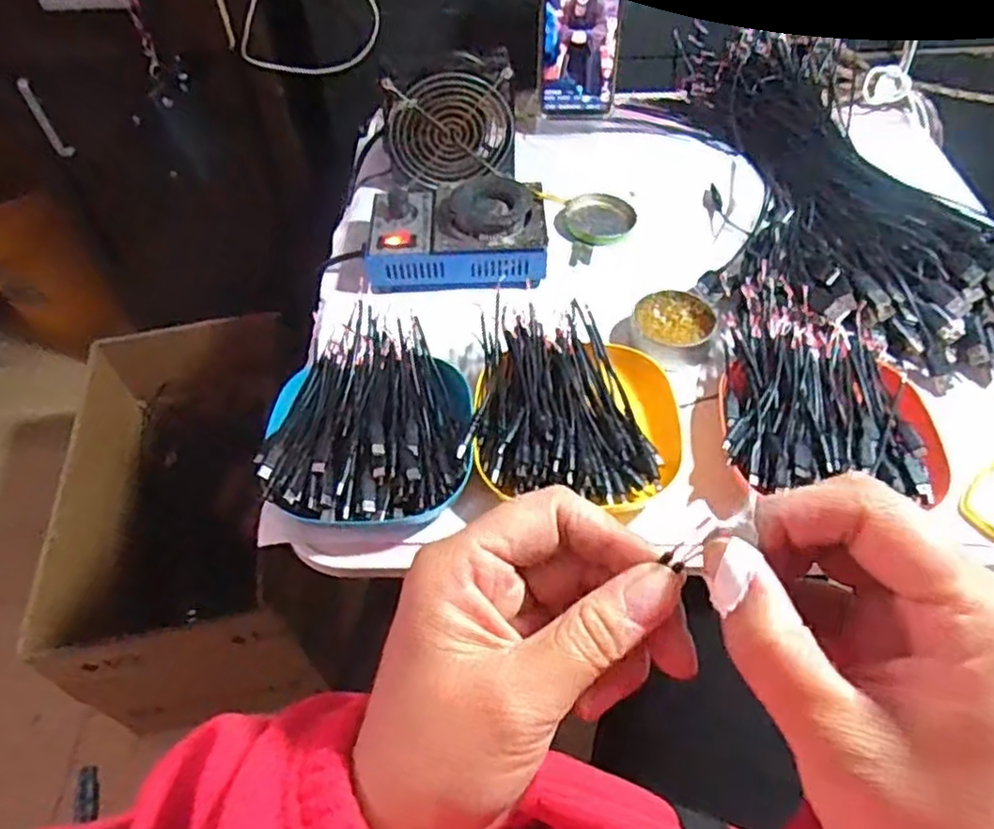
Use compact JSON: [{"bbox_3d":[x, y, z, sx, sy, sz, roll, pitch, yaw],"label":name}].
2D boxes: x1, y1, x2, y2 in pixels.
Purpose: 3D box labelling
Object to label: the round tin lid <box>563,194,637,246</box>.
[{"bbox_3d":[0.095,-0.183,0.659,0.059,0.017,0.060,-1,53,1],"label":"round tin lid"}]

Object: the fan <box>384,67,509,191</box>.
[{"bbox_3d":[-0.043,-0.265,0.652,0.110,0.098,0.032,-1,46,2],"label":"fan"}]

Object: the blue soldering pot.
[{"bbox_3d":[-0.034,-0.154,0.606,0.151,0.063,0.099,0,53,2],"label":"blue soldering pot"}]

